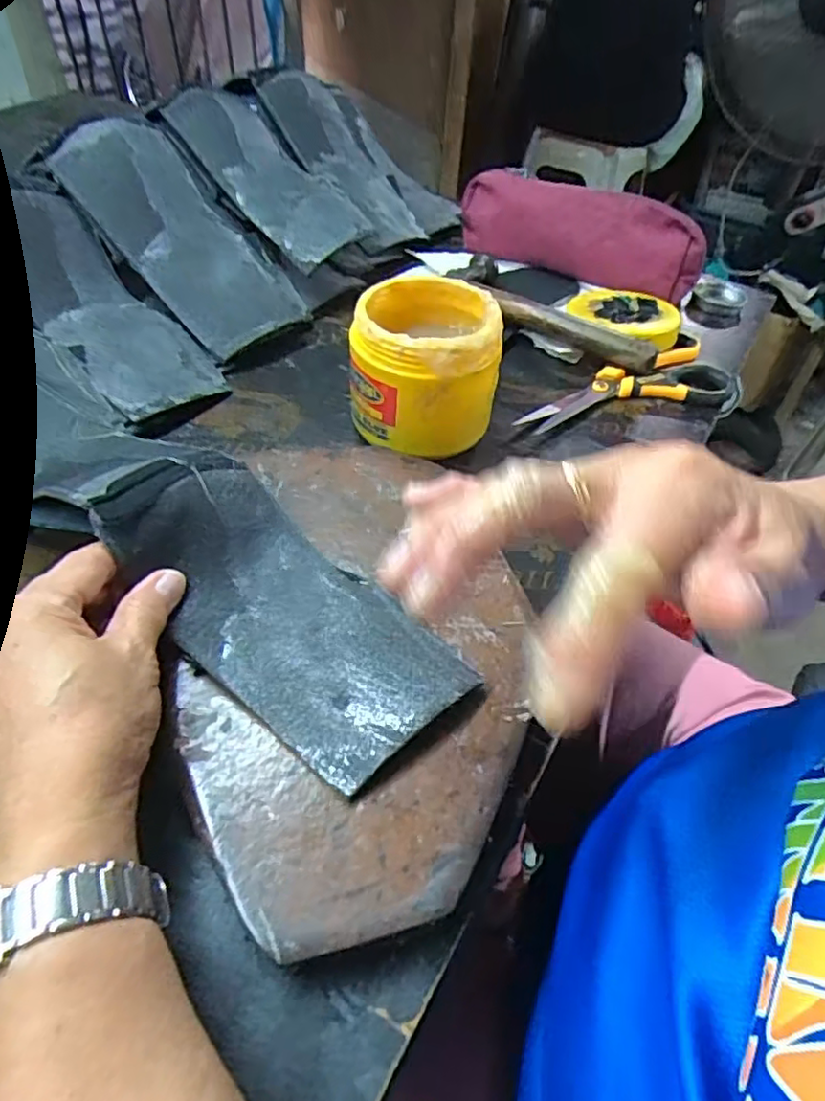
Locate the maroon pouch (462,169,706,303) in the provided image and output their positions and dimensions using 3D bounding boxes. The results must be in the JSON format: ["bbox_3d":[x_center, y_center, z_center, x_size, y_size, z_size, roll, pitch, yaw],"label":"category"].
[{"bbox_3d":[0.150,-0.291,0.592,0.221,0.077,0.046,26,52,18],"label":"maroon pouch"}]

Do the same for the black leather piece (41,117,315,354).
[{"bbox_3d":[-0.171,-0.238,0.483,0.186,0.026,0.091,48,56,-9],"label":"black leather piece"}]

